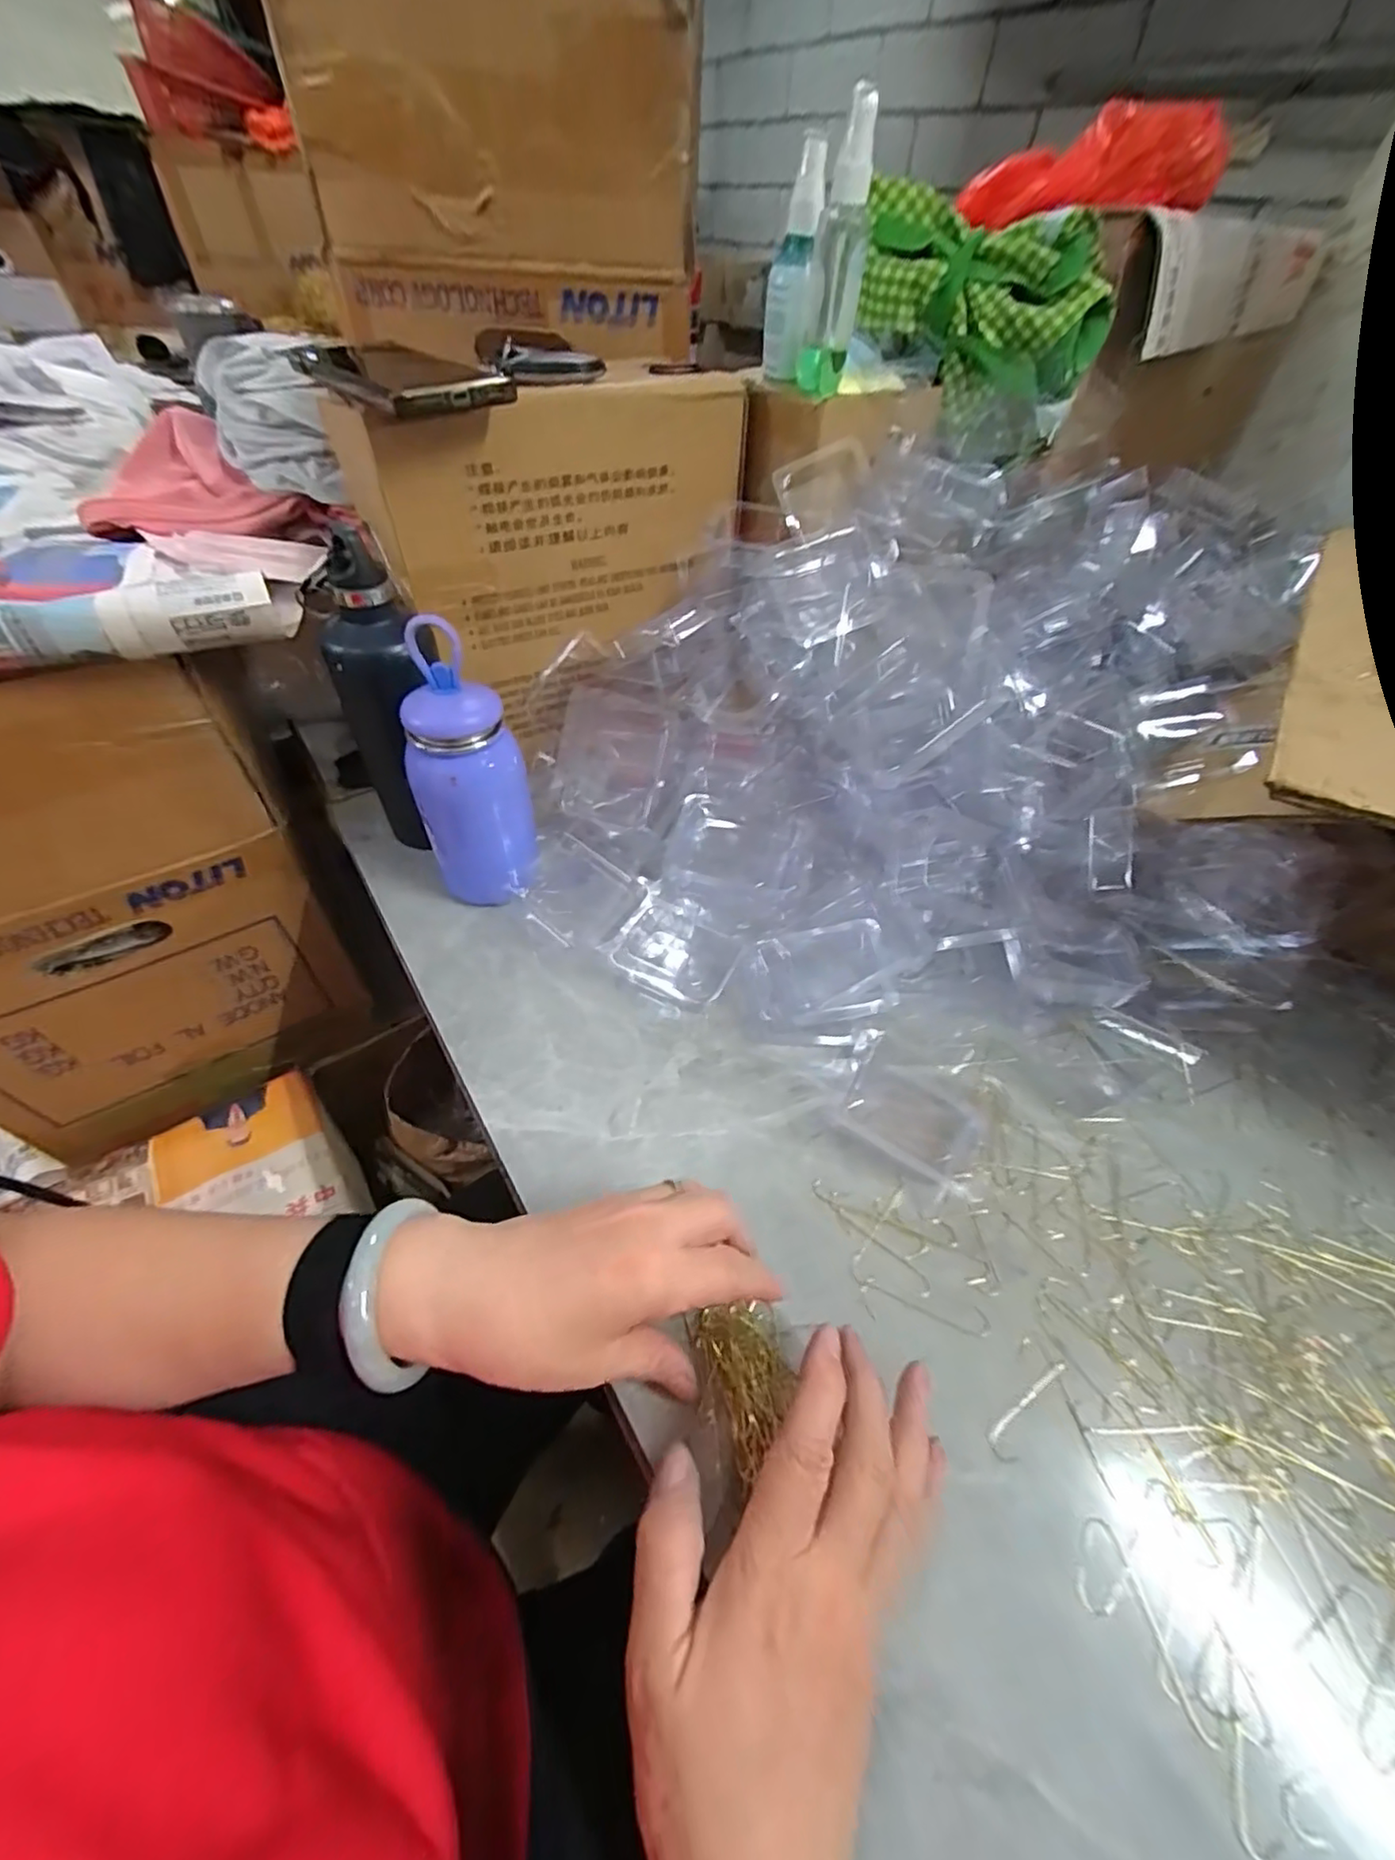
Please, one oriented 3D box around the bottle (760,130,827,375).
[{"bbox_3d":[0.065,-0.461,0.435,0.030,0.115,0.038,6,49,1],"label":"bottle"}]

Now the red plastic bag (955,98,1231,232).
[{"bbox_3d":[0.323,-0.626,0.517,0.198,0.071,0.047,17,50,10],"label":"red plastic bag"}]

